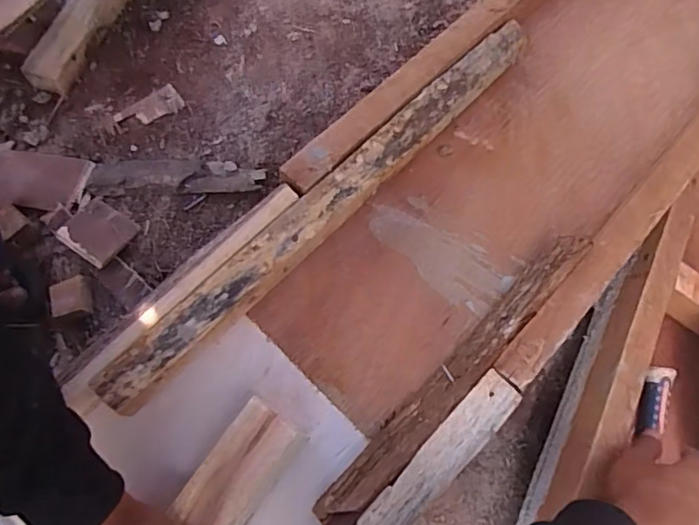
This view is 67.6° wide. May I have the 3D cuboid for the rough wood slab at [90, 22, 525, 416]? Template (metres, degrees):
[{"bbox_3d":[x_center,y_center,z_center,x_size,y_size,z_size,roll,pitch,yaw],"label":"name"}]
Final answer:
[{"bbox_3d":[-0.006,-0.073,0.556,0.042,0.060,0.593,43,75,14],"label":"rough wood slab"}]

